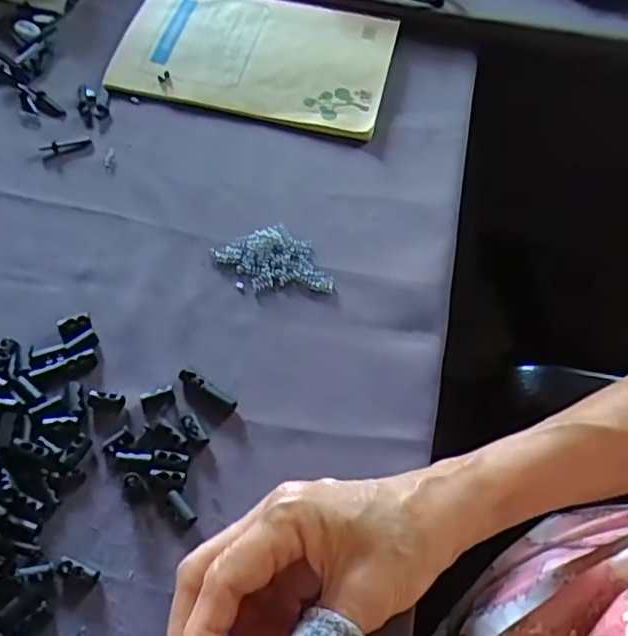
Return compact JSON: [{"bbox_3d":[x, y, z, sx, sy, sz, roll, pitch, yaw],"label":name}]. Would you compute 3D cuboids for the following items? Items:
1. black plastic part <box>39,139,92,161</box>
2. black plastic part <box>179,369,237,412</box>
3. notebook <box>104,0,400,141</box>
[{"bbox_3d":[-0.172,-0.119,0.461,0.034,0.005,0.011,-19,59,-15],"label":"black plastic part"},{"bbox_3d":[-0.059,0.040,0.364,0.036,0.005,0.009,30,60,16],"label":"black plastic part"},{"bbox_3d":[-0.043,-0.215,0.530,0.205,0.016,0.146,12,56,5],"label":"notebook"}]

